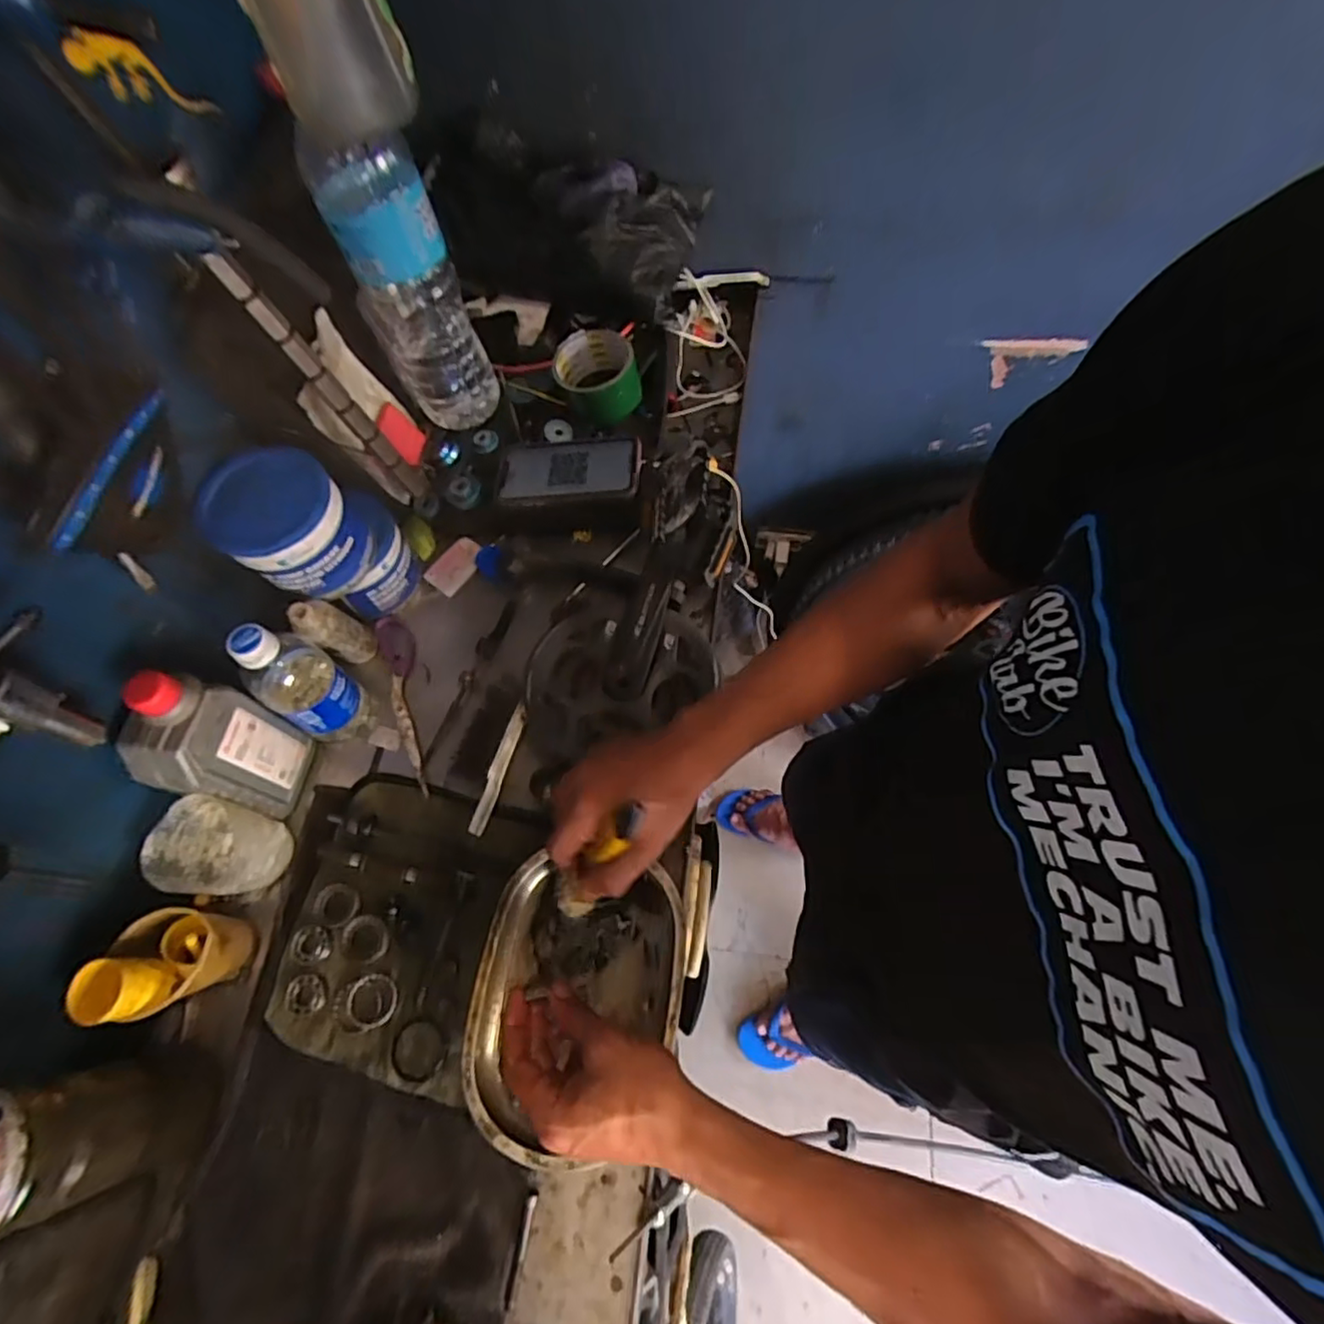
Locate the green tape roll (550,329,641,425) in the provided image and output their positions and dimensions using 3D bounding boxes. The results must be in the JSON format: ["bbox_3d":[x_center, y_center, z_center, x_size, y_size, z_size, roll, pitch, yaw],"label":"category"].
[{"bbox_3d":[-0.068,-0.308,0.682,0.087,0.056,0.090,-1,66,3],"label":"green tape roll"}]

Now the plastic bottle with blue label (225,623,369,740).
[{"bbox_3d":[-0.316,0.018,0.554,0.062,0.165,0.067,30,71,15],"label":"plastic bottle with blue label"}]

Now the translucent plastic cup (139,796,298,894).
[{"bbox_3d":[-0.361,0.151,0.523,0.067,0.087,0.065,-1,66,3],"label":"translucent plastic cup"}]

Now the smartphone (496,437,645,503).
[{"bbox_3d":[-0.097,-0.203,0.664,0.152,0.008,0.076,-3,67,10],"label":"smartphone"}]

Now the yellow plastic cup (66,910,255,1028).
[{"bbox_3d":[-0.365,0.228,0.480,0.059,0.106,0.072,5,66,6],"label":"yellow plastic cup"}]

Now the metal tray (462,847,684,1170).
[{"bbox_3d":[-0.065,0.263,0.489,0.152,0.039,0.201,5,66,6],"label":"metal tray"}]

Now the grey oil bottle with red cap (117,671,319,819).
[{"bbox_3d":[-0.362,0.070,0.516,0.052,0.167,0.080,10,67,8],"label":"grey oil bottle with red cap"}]

